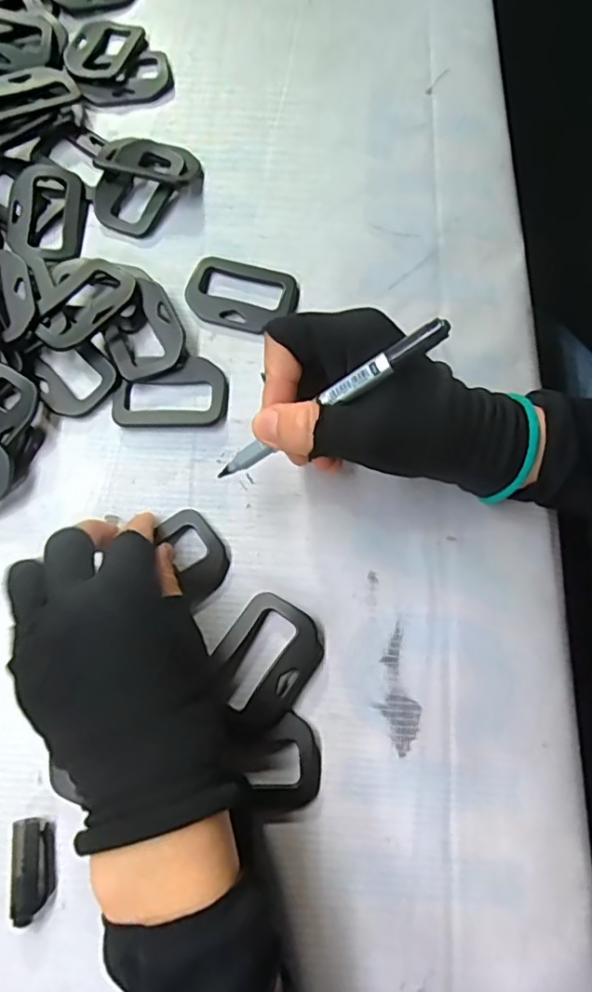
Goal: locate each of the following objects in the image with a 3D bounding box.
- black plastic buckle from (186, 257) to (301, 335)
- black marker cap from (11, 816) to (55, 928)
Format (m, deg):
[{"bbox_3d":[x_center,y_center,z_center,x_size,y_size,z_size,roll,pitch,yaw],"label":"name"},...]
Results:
[{"bbox_3d":[-0.031,-0.116,0.335,0.062,0.005,0.043,12,74,3],"label":"black plastic buckle"},{"bbox_3d":[-0.114,0.161,0.252,0.015,0.010,0.039,-8,74,-3],"label":"black marker cap"}]

